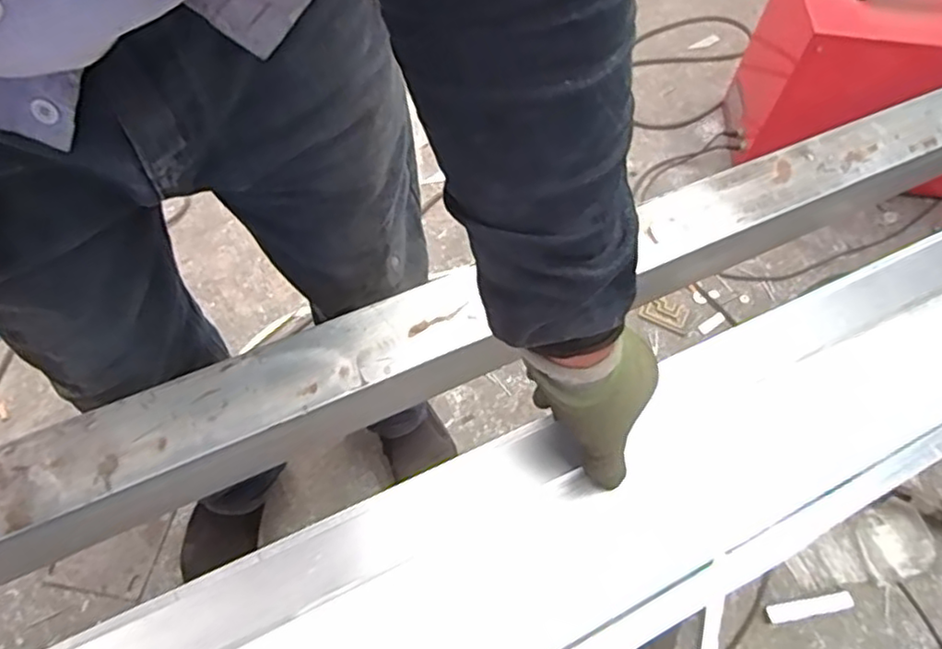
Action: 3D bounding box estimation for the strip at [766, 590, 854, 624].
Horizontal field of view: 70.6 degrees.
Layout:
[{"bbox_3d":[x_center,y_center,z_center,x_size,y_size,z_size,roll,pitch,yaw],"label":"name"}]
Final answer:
[{"bbox_3d":[0.495,0.412,0.972,0.137,0.015,0.024,-8,58,-9],"label":"strip"}]

